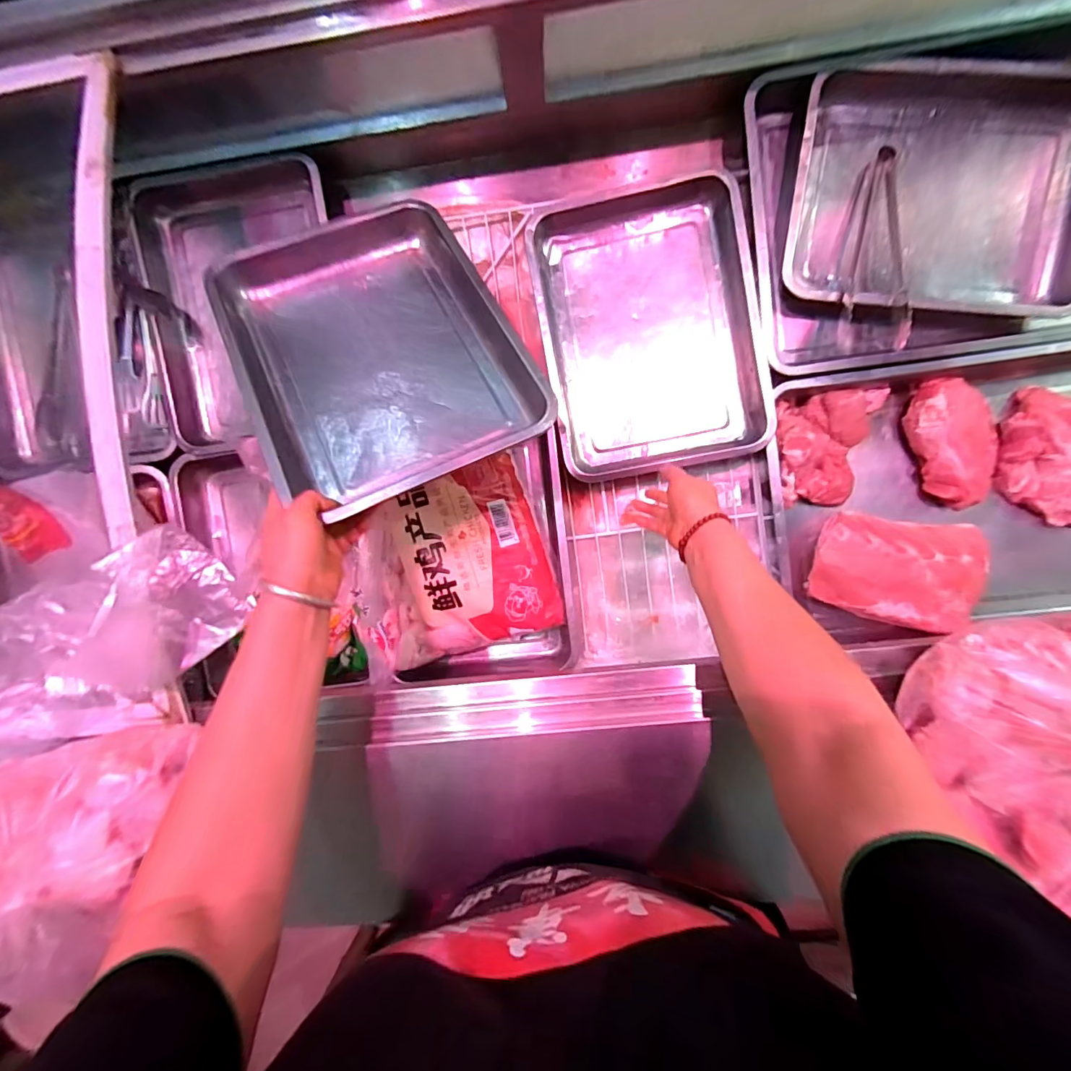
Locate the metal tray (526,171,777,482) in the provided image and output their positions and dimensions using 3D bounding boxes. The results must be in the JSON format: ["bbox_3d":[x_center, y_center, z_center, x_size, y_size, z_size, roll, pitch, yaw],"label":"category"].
[{"bbox_3d":[0.158,-0.292,0.657,0.286,0.064,0.387,-10,94,5],"label":"metal tray"}]

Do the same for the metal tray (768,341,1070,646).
[{"bbox_3d":[0.617,-0.058,0.632,0.563,0.067,0.376,-8,94,5],"label":"metal tray"}]

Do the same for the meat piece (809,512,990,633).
[{"bbox_3d":[0.505,0.050,0.645,0.215,0.062,0.143,7,95,3],"label":"meat piece"}]

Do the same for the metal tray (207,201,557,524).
[{"bbox_3d":[-0.187,-0.222,0.534,0.285,0.067,0.392,-24,74,-12],"label":"metal tray"}]

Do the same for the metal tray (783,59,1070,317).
[{"bbox_3d":[0.544,-0.450,0.604,0.387,0.053,0.315,3,95,4],"label":"metal tray"}]

